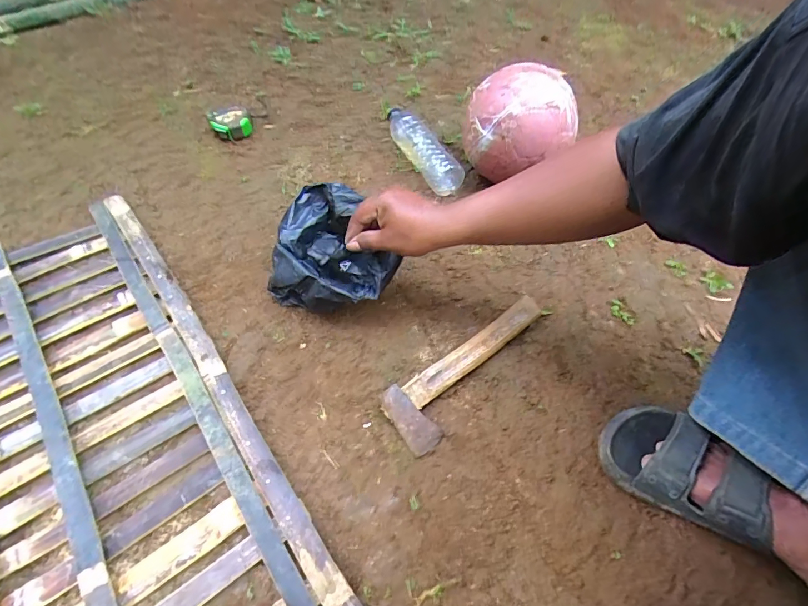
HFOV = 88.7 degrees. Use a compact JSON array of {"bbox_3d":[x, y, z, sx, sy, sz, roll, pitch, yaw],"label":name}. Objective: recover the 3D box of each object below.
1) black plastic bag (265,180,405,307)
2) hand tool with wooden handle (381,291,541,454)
[{"bbox_3d":[-0.100,-0.075,0.608,0.176,0.112,0.165,10,56,5],"label":"black plastic bag"},{"bbox_3d":[0.095,0.083,0.559,0.268,0.032,0.081,-34,63,-23],"label":"hand tool with wooden handle"}]

